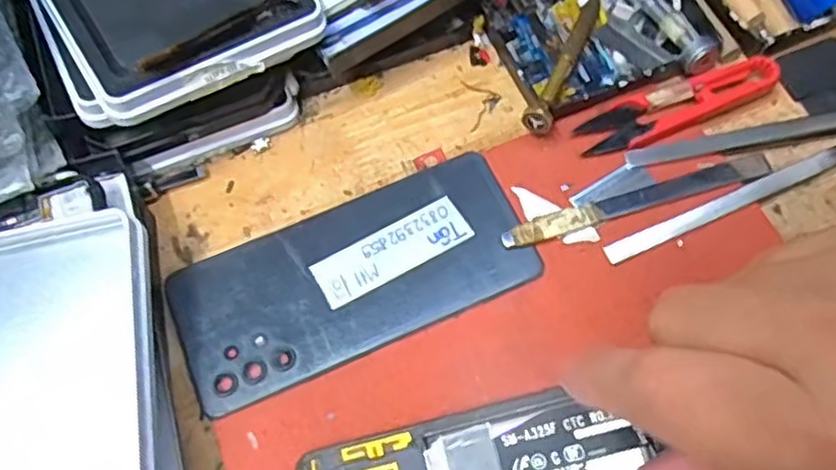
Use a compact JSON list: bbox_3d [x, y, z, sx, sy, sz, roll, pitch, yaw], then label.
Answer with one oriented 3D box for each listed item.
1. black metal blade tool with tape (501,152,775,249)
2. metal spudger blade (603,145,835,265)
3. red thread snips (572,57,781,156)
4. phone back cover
[{"bbox_3d":[0.100,-0.016,0.324,0.128,0.004,0.012,-17,66,-5],"label":"black metal blade tool with tape"},{"bbox_3d":[0.142,-0.016,0.324,0.130,0.004,0.010,-24,67,-8],"label":"metal spudger blade"},{"bbox_3d":[0.124,-0.062,0.342,0.098,0.008,0.023,-22,67,-7],"label":"red thread snips"},{"bbox_3d":[-0.029,0.017,0.317,0.153,0.006,0.070,-23,67,-8],"label":"phone back cover"}]

